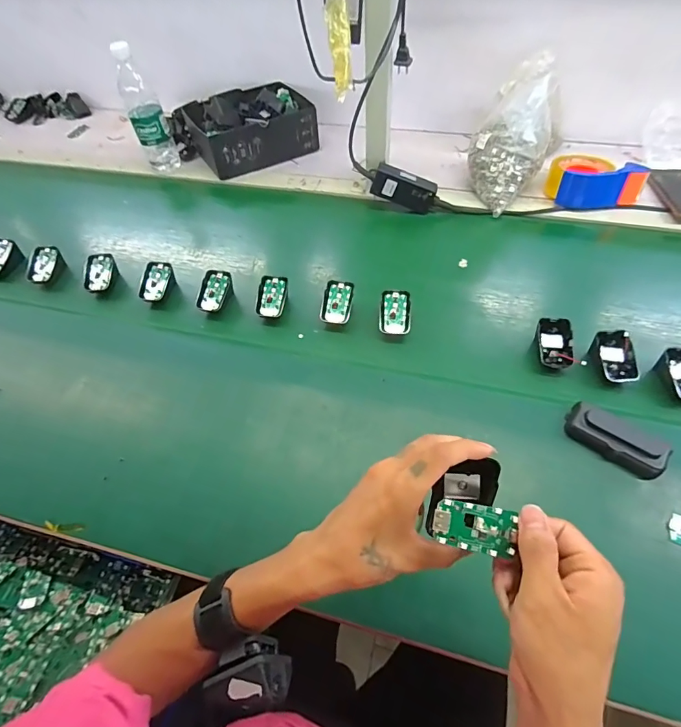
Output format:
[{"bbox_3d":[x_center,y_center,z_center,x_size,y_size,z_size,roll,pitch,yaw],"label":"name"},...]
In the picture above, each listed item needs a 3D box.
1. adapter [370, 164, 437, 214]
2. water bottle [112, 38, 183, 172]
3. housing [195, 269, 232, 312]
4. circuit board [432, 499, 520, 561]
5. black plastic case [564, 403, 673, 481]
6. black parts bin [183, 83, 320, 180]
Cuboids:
[{"bbox_3d":[0.115,-0.317,0.767,0.113,0.051,0.033,20,55,-3],"label":"adapter"},{"bbox_3d":[-0.387,-0.494,0.844,0.063,0.235,0.061,-22,56,-12],"label":"water bottle"},{"bbox_3d":[-0.201,-0.112,0.666,0.040,0.024,0.069,19,73,6],"label":"housing"},{"bbox_3d":[0.092,0.113,0.288,0.059,0.005,0.031,14,78,-8],"label":"circuit board"},{"bbox_3d":[0.324,0.091,0.495,0.110,0.035,0.050,27,60,21],"label":"black plastic case"},{"bbox_3d":[-0.191,-0.520,0.925,0.258,0.092,0.194,-22,55,-12],"label":"black parts bin"}]

